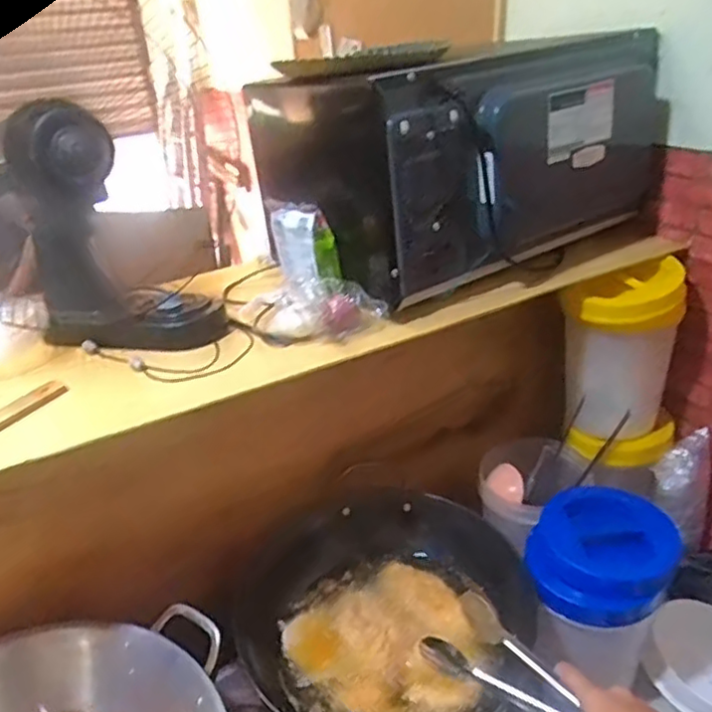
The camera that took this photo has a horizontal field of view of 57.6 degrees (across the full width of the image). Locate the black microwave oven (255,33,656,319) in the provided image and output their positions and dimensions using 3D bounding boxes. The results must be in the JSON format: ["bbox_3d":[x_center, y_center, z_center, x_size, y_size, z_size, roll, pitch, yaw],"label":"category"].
[{"bbox_3d":[0.144,-0.262,0.870,0.439,0.244,0.311,-21,32,-29],"label":"black microwave oven"}]

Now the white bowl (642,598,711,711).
[{"bbox_3d":[0.457,0.404,0.839,0.148,0.071,0.145,-4,28,2],"label":"white bowl"}]

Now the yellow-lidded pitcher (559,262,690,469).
[{"bbox_3d":[0.390,0.002,0.935,0.140,0.285,0.155,15,33,32],"label":"yellow-lidded pitcher"}]

